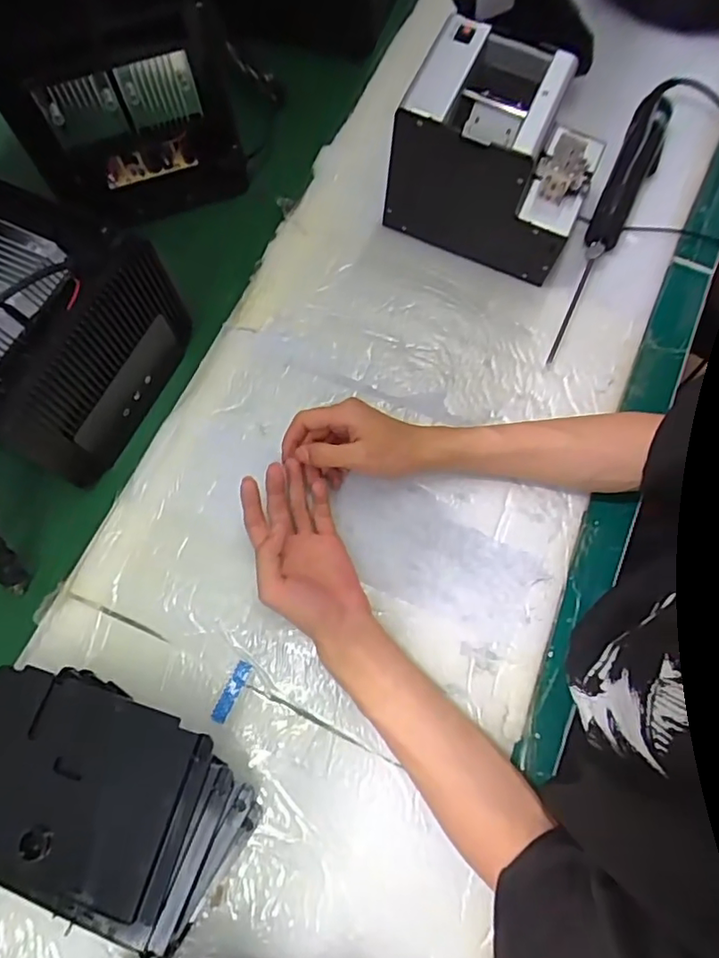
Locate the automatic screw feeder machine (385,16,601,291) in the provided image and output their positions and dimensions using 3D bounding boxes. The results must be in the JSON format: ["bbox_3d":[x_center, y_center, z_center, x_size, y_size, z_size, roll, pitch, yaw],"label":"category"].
[{"bbox_3d":[0.131,-0.307,0.551,0.173,0.147,0.130,20,73,5],"label":"automatic screw feeder machine"}]

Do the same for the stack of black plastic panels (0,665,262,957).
[{"bbox_3d":[-0.191,0.230,0.418,0.219,0.055,0.140,25,73,6],"label":"stack of black plastic panels"}]

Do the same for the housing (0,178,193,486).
[{"bbox_3d":[-0.356,-0.163,0.499,0.350,0.130,0.189,25,73,6],"label":"housing"}]

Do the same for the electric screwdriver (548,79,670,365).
[{"bbox_3d":[0.275,-0.292,0.606,0.044,0.047,0.333,25,73,6],"label":"electric screwdriver"}]

